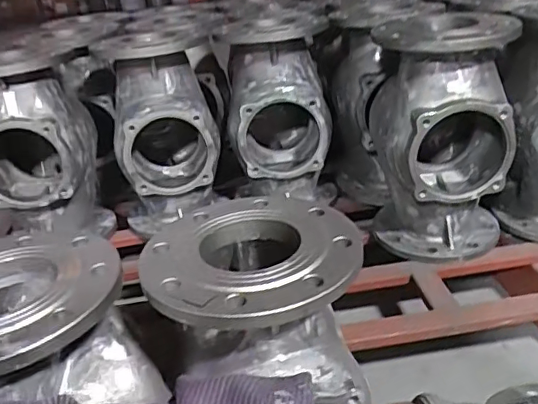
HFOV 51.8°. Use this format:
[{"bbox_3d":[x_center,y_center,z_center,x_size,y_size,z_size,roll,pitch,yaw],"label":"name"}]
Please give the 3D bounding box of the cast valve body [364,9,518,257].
[{"bbox_3d":[0.278,-0.109,0.914,0.200,0.363,0.219,0,27,13],"label":"cast valve body"}]

